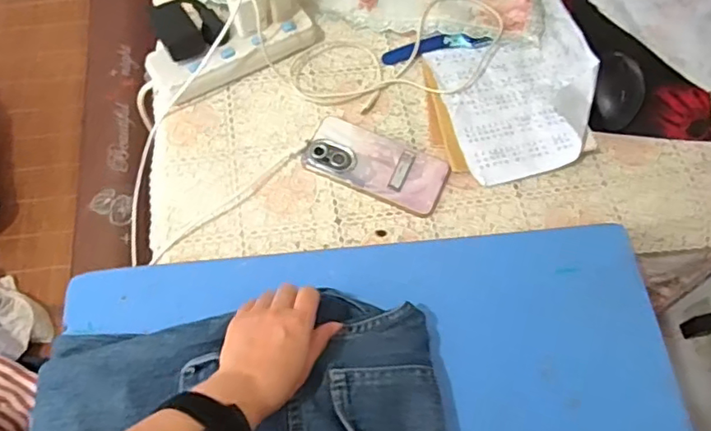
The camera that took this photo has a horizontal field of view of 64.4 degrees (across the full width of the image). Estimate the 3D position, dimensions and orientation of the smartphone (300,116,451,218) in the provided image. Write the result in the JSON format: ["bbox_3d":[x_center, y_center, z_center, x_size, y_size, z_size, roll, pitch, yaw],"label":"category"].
[{"bbox_3d":[0.025,-0.061,0.659,0.162,0.014,0.077,22,66,9],"label":"smartphone"}]

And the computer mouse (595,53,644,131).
[{"bbox_3d":[0.327,-0.159,0.706,0.059,0.038,0.113,16,65,6],"label":"computer mouse"}]

